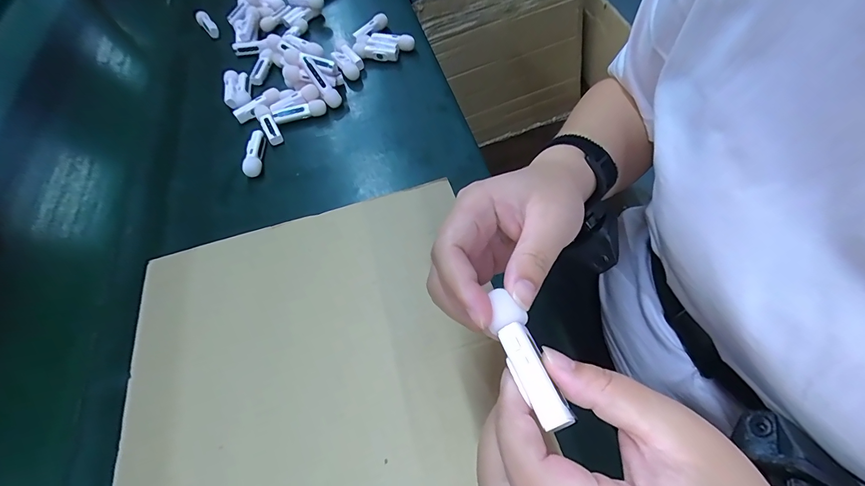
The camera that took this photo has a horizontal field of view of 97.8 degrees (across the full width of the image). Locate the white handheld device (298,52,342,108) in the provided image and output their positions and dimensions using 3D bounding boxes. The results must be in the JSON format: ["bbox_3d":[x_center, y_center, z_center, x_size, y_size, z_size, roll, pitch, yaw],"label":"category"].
[{"bbox_3d":[-0.142,-0.205,0.476,0.018,0.071,0.015,-43,20,-21],"label":"white handheld device"}]

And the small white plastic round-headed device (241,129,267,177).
[{"bbox_3d":[-0.209,-0.105,0.443,0.018,0.017,0.062,-10,58,3],"label":"small white plastic round-headed device"}]

